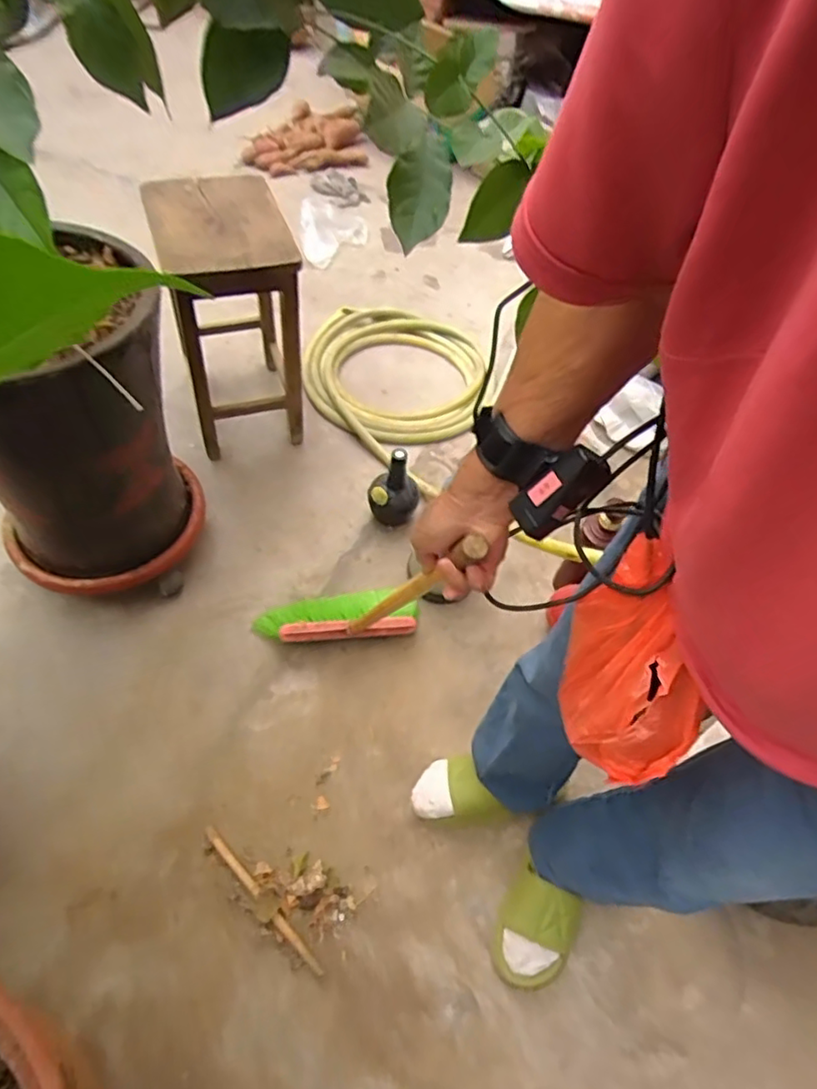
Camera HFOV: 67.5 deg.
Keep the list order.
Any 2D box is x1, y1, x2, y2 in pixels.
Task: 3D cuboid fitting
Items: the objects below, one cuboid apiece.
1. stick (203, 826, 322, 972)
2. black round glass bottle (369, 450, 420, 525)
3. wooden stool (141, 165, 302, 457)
[{"bbox_3d":[-0.211,0.501,0.871,0.255,0.008,0.014,41,57,20],"label":"stick"},{"bbox_3d":[-0.028,-0.111,1.232,0.100,0.173,0.085,5,53,-6],"label":"black round glass bottle"},{"bbox_3d":[-0.369,-0.469,1.310,0.238,0.444,0.353,-14,57,-20],"label":"wooden stool"}]

